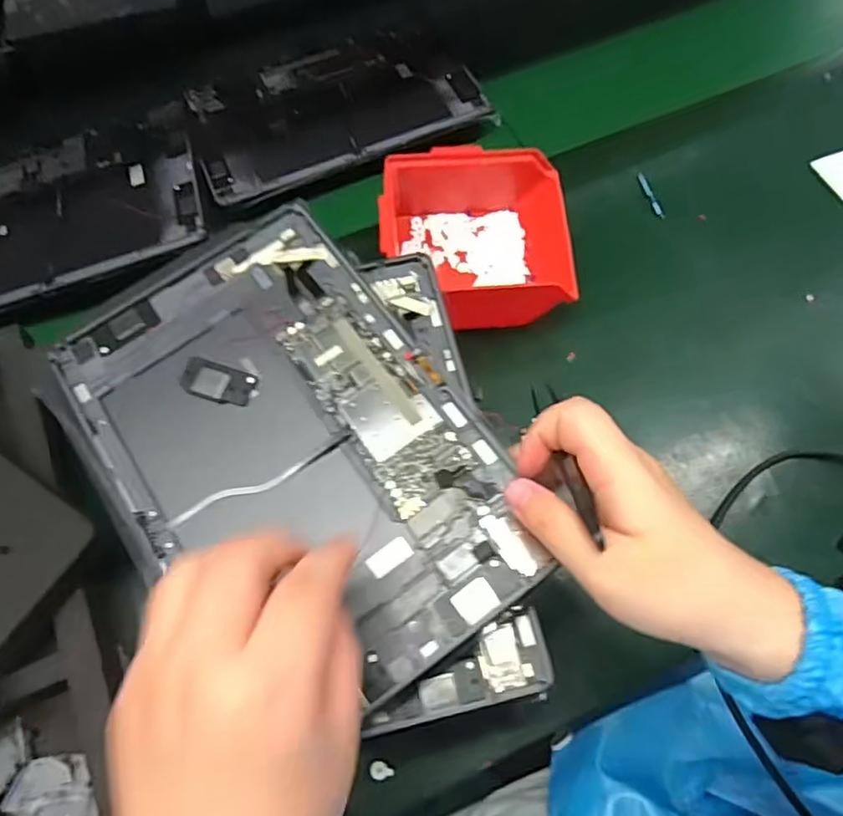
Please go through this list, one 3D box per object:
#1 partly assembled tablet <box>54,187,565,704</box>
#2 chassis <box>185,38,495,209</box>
[{"bbox_3d":[-0.068,0.016,0.322,0.167,0.018,0.255,-32,70,-12],"label":"partly assembled tablet"},{"bbox_3d":[-0.080,-0.272,0.564,0.248,0.015,0.145,-20,64,-9],"label":"chassis"}]

